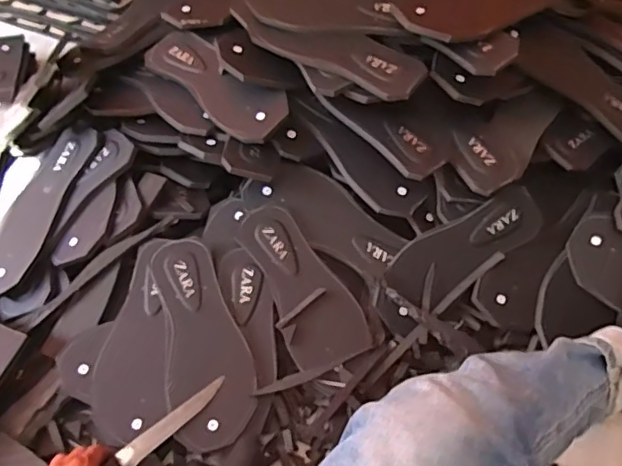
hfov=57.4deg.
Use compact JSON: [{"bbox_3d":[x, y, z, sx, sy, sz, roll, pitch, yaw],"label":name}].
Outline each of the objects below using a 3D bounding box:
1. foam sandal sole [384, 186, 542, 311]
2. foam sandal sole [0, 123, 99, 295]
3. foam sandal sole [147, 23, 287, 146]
[{"bbox_3d":[0.205,0.019,0.752,0.224,0.011,0.079,-33,89,-8],"label":"foam sandal sole"},{"bbox_3d":[-0.375,-0.038,0.773,0.092,0.012,0.252,15,72,25],"label":"foam sandal sole"},{"bbox_3d":[-0.138,-0.212,0.799,0.251,0.015,0.088,37,85,23],"label":"foam sandal sole"}]

